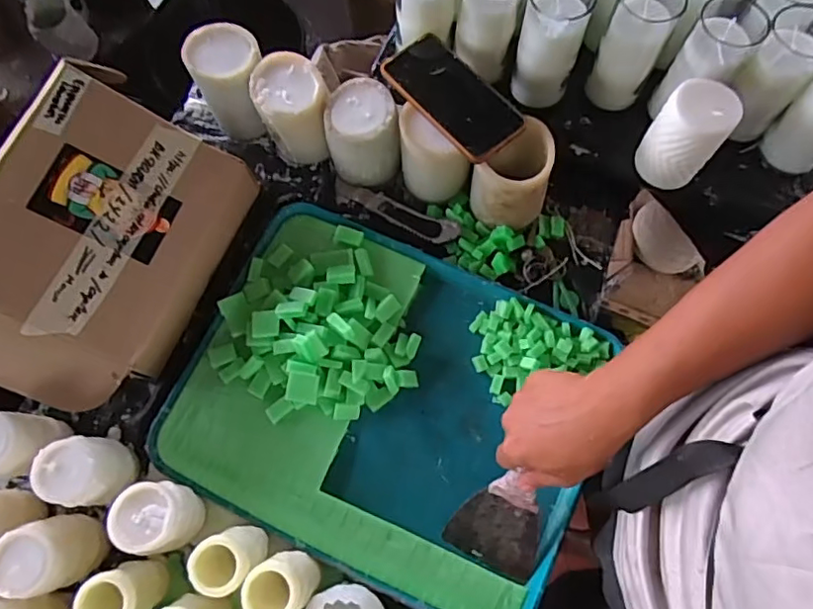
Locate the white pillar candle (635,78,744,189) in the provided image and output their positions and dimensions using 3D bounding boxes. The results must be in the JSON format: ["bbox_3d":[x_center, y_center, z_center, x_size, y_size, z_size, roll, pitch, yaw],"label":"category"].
[{"bbox_3d":[0.296,-0.180,0.611,0.068,0.090,0.078,35,77,11],"label":"white pillar candle"}]

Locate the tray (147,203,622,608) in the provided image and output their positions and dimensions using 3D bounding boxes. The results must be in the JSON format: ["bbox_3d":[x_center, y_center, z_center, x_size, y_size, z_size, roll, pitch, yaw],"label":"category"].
[{"bbox_3d":[-0.028,0.098,0.618,0.437,0.046,0.338,23,75,8],"label":"tray"}]

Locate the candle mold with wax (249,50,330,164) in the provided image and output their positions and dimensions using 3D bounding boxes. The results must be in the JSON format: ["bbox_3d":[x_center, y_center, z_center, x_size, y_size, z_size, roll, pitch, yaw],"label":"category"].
[{"bbox_3d":[-0.130,-0.227,0.680,0.078,0.118,0.072,0,73,2],"label":"candle mold with wax"}]

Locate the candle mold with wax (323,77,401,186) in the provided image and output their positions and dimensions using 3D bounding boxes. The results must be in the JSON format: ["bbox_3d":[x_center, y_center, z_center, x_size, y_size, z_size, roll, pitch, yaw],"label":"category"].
[{"bbox_3d":[-0.049,-0.197,0.668,0.080,0.093,0.082,-3,73,1],"label":"candle mold with wax"}]

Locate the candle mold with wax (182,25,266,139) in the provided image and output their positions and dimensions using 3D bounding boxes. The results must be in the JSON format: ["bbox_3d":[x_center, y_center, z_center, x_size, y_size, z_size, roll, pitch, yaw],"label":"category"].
[{"bbox_3d":[-0.206,-0.264,0.694,0.080,0.106,0.085,0,73,2],"label":"candle mold with wax"}]

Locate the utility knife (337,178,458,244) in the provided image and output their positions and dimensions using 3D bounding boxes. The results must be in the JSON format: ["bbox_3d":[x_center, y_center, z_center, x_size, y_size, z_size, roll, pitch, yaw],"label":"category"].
[{"bbox_3d":[-0.016,-0.112,0.697,0.164,0.021,0.030,25,76,9],"label":"utility knife"}]

